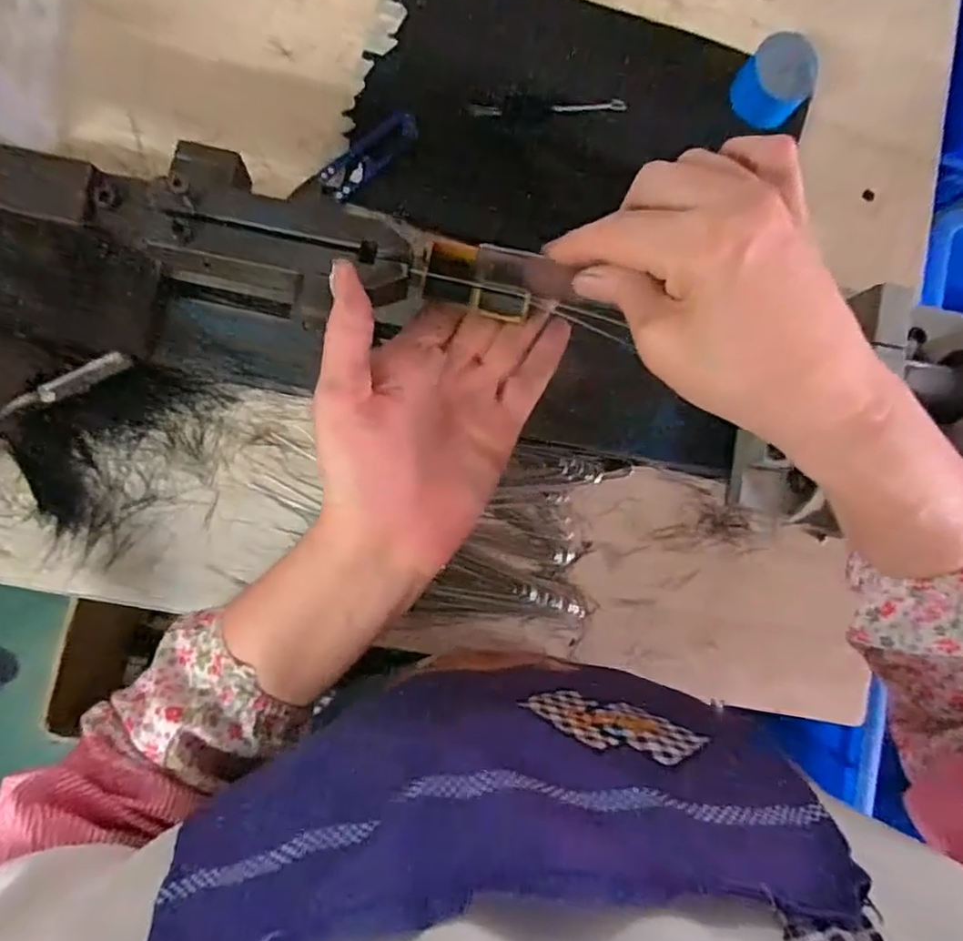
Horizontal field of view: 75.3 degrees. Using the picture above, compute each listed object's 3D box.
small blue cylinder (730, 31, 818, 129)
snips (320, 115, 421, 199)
[{"bbox_3d":[0.213,-0.282,0.461,0.051,0.045,0.049,0,87,-6],"label":"small blue cylinder"},{"bbox_3d":[-0.079,-0.228,0.448,0.081,0.005,0.023,-45,92,-6],"label":"snips"}]

